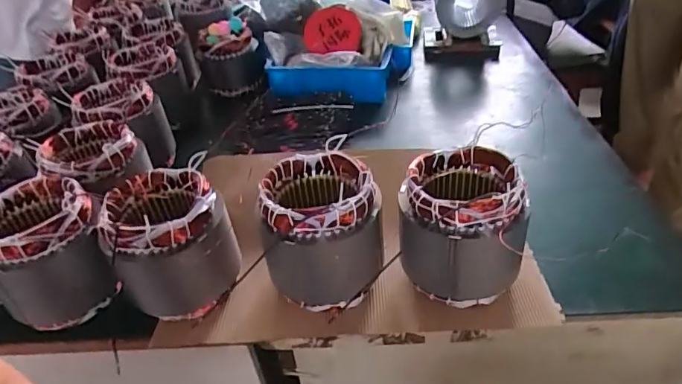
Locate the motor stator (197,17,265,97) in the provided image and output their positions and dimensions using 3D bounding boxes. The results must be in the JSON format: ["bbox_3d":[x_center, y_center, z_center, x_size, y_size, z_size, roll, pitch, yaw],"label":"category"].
[{"bbox_3d":[-0.264,-0.322,1.168,0.146,0.146,0.151,-11,37,-7],"label":"motor stator"}]

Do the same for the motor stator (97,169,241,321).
[{"bbox_3d":[-0.226,0.067,0.648,0.142,0.155,0.138,-21,40,-19],"label":"motor stator"}]

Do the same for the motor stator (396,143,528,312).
[{"bbox_3d":[0.152,0.042,0.625,0.150,0.158,0.140,3,38,12],"label":"motor stator"}]

